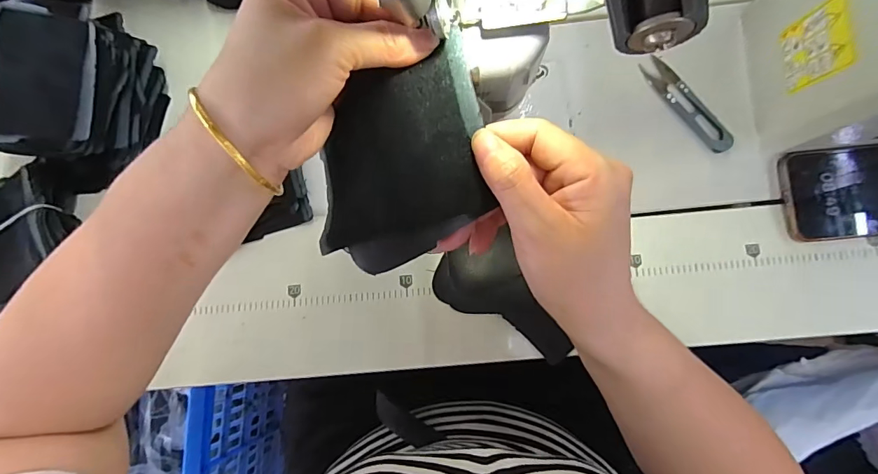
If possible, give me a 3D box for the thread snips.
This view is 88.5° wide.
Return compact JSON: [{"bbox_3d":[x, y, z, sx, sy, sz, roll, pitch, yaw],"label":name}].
[{"bbox_3d":[0.214,-0.115,0.387,0.022,0.008,0.100,-38,84,-1],"label":"thread snips"}]

